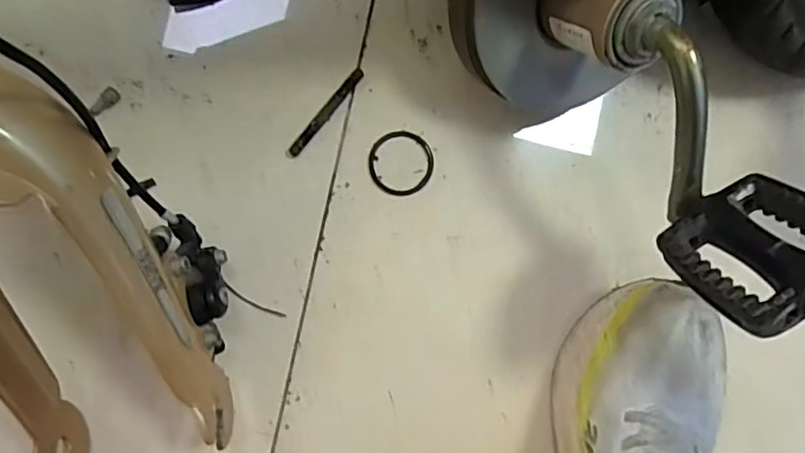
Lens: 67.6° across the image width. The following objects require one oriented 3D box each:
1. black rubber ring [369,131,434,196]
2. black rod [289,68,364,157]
[{"bbox_3d":[0.000,-0.043,0.405,0.044,0.004,0.043,0,89,-9],"label":"black rubber ring"},{"bbox_3d":[-0.050,-0.075,0.396,0.008,0.004,0.072,39,84,-6],"label":"black rod"}]

